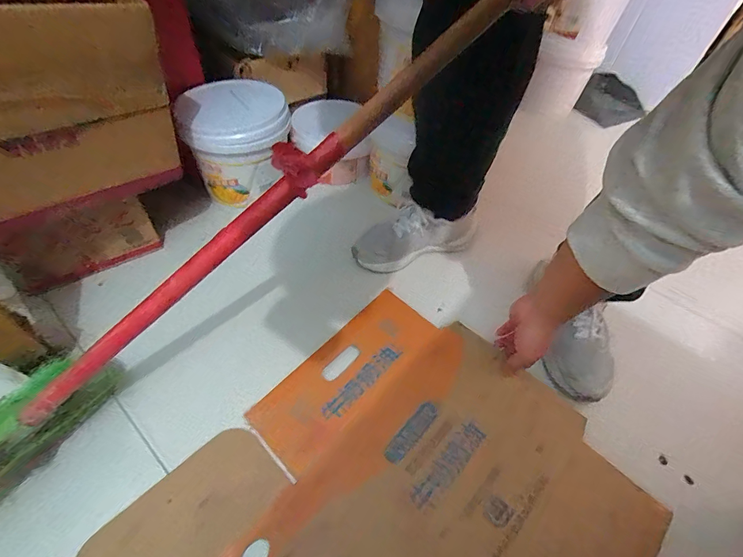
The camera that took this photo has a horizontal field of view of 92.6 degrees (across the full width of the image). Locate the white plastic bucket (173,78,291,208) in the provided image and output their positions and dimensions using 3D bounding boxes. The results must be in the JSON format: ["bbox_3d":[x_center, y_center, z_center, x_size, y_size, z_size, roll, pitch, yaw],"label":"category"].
[{"bbox_3d":[-0.266,-0.277,0.732,0.189,0.172,0.202,3,51,-4],"label":"white plastic bucket"}]

